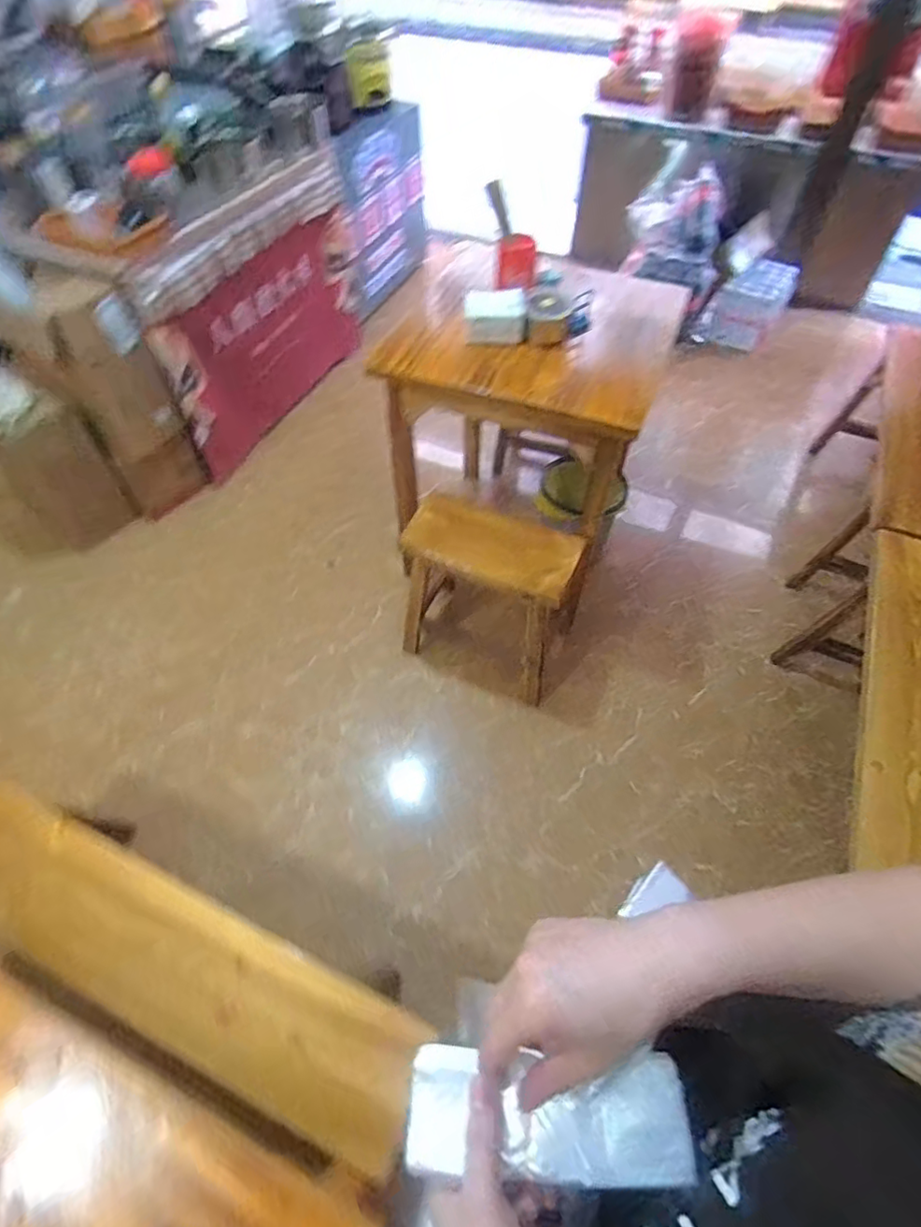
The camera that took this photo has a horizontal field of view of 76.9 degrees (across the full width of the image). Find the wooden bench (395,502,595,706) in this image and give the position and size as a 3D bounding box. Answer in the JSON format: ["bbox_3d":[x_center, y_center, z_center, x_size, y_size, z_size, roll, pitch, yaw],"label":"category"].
[{"bbox_3d":[0.071,-0.056,1.484,0.420,0.394,0.277,13,56,9],"label":"wooden bench"}]

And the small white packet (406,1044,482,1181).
[{"bbox_3d":[-0.010,0.277,0.325,0.035,0.006,0.054,5,55,1],"label":"small white packet"}]

